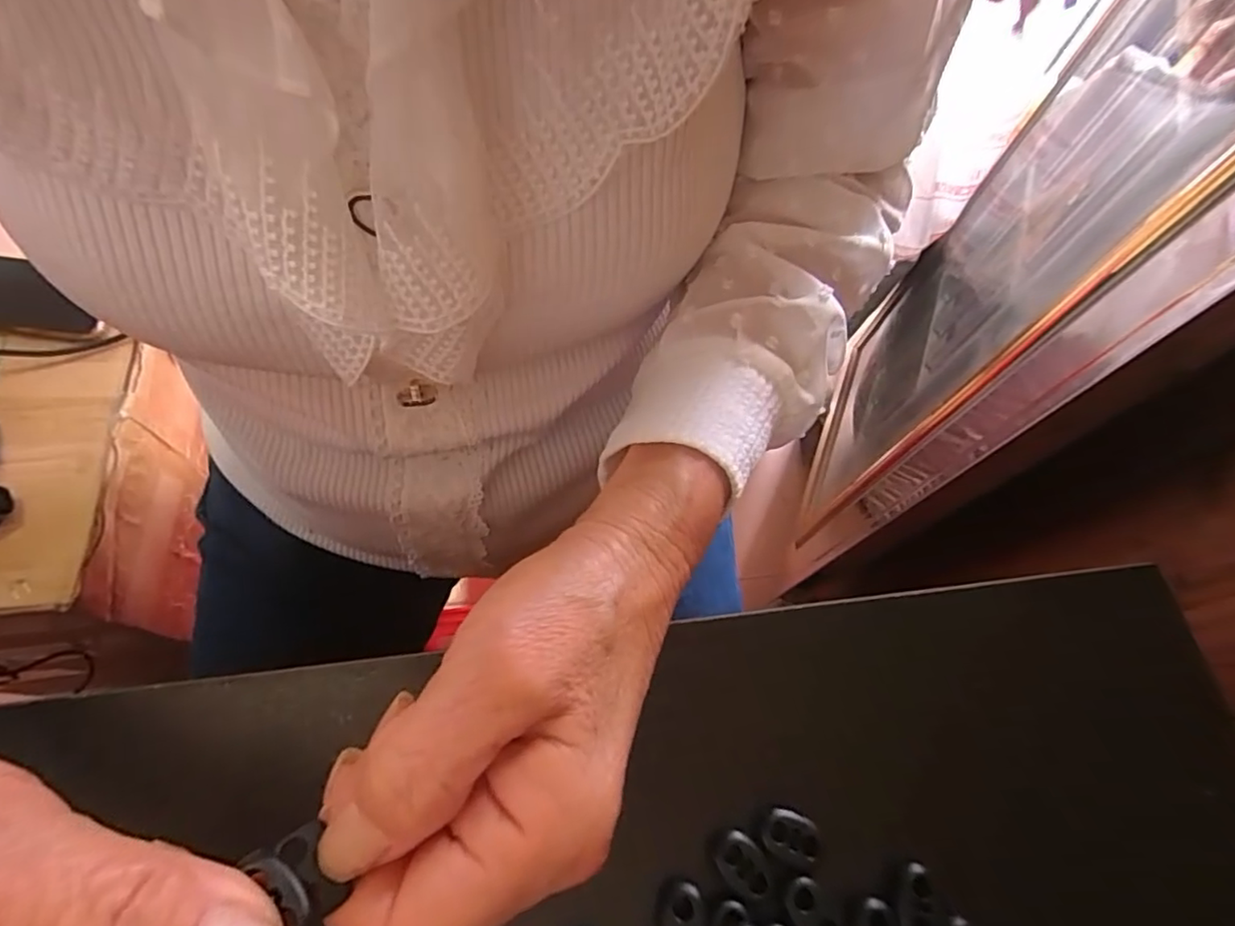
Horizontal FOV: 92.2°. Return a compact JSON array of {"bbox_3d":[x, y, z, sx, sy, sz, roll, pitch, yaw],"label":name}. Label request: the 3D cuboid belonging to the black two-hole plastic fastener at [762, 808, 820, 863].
[{"bbox_3d":[0.056,0.118,0.189,0.017,0.004,0.012,19,66,4],"label":"black two-hole plastic fastener"}]

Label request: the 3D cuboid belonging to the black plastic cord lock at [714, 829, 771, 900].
[{"bbox_3d":[0.040,0.125,0.185,0.013,0.004,0.018,-38,74,-19],"label":"black plastic cord lock"}]

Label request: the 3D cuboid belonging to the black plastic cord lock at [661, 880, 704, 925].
[{"bbox_3d":[0.019,0.137,0.179,0.012,0.007,0.018,4,66,-3],"label":"black plastic cord lock"}]

